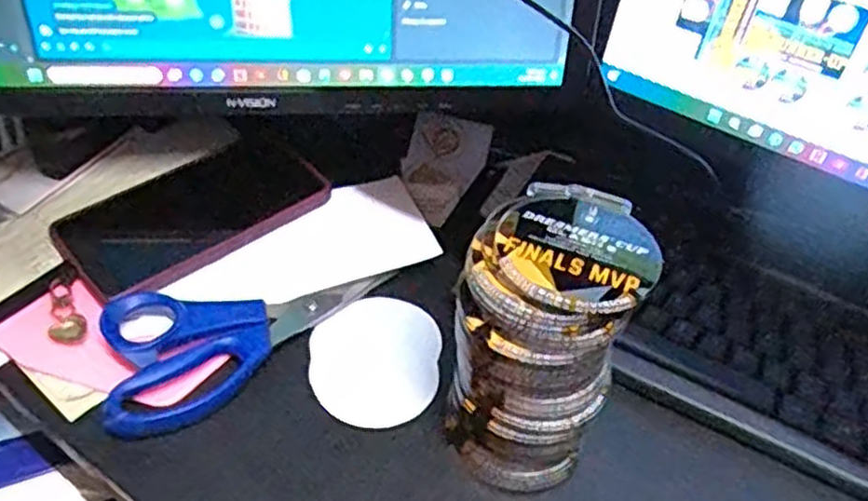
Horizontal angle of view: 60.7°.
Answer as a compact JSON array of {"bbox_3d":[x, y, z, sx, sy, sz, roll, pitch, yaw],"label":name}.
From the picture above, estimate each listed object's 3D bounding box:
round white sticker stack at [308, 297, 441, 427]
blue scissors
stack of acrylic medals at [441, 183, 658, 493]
[{"bbox_3d":[-0.035,0.063,0.446,0.075,0.009,0.093,6,45,2],"label":"round white sticker stack"},{"bbox_3d":[-0.121,0.038,0.436,0.082,0.025,0.171,35,52,28],"label":"blue scissors"},{"bbox_3d":[0.054,0.046,0.381,0.083,0.127,0.105,26,48,20],"label":"stack of acrylic medals"}]

